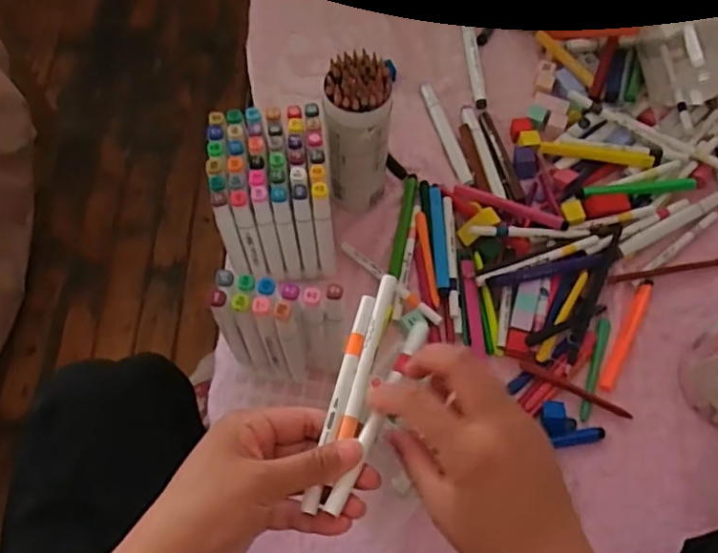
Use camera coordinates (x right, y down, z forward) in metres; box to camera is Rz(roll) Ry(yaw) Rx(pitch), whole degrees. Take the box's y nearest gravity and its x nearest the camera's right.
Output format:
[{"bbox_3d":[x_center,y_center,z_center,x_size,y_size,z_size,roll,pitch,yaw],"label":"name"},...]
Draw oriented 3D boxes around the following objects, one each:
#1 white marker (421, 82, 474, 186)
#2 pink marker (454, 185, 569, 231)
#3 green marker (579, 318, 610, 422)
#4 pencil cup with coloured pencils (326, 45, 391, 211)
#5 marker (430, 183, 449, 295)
[{"bbox_3d":[0.102,-0.169,0.734,0.016,0.013,0.154,-15,65,-4],"label":"white marker"},{"bbox_3d":[0.162,-0.074,0.677,0.123,0.015,0.015,23,66,10],"label":"pink marker"},{"bbox_3d":[0.229,0.089,0.612,0.012,0.006,0.108,18,65,8],"label":"green marker"},{"bbox_3d":[0.002,-0.135,0.637,0.061,0.180,0.064,0,64,0],"label":"pencil cup with coloured pencils"},{"bbox_3d":[0.086,-0.042,0.669,0.013,0.011,0.133,-1,64,-1],"label":"marker"}]

